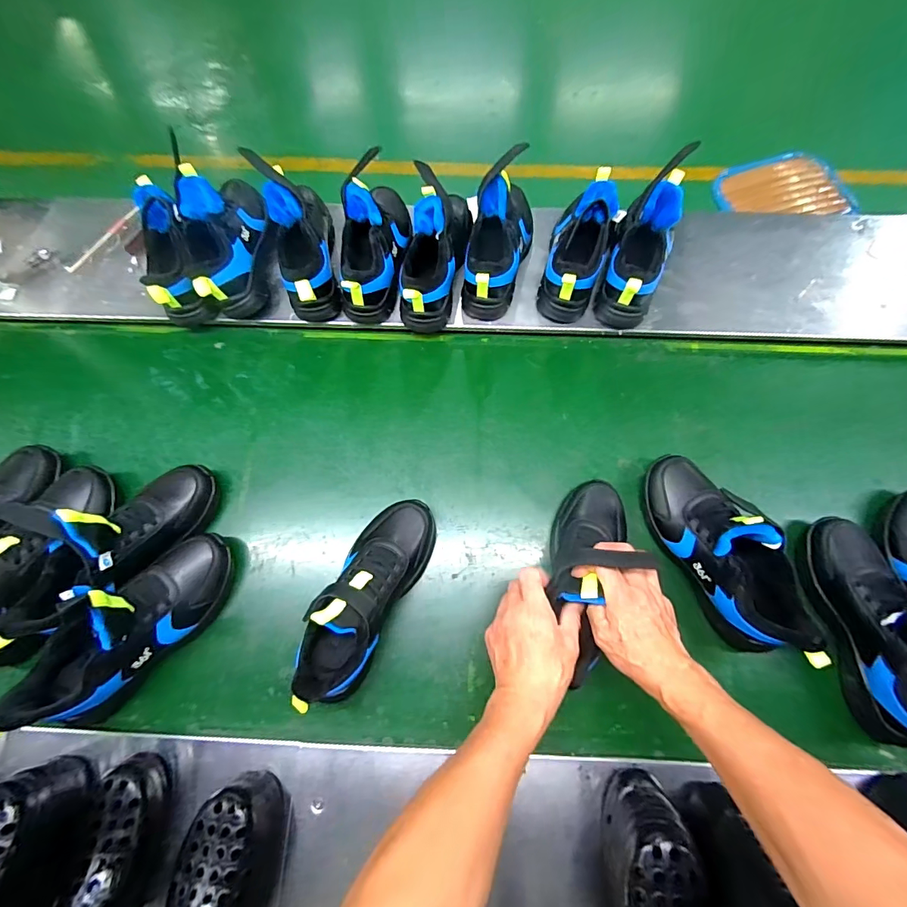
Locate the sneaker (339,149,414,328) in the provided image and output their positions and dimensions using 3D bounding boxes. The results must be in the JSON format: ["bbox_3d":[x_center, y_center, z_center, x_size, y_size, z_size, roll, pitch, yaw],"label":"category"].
[{"bbox_3d":[-0.118,-0.325,0.642,0.084,0.138,0.225,5,71,1],"label":"sneaker"}]

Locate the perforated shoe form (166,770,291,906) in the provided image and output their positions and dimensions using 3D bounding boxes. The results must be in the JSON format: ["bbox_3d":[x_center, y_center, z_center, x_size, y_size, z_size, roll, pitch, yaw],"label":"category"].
[{"bbox_3d":[-0.222,0.411,0.431,0.090,0.129,0.130,14,71,4],"label":"perforated shoe form"}]

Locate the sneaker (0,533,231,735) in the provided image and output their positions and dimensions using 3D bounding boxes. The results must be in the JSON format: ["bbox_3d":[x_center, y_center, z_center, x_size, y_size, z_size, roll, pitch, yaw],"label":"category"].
[{"bbox_3d":[-0.383,0.201,0.507,0.091,0.152,0.245,42,75,12],"label":"sneaker"}]

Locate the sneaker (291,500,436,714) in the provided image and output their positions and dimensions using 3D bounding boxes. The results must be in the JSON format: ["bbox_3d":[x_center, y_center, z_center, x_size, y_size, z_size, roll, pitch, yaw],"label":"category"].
[{"bbox_3d":[-0.105,0.169,0.527,0.086,0.123,0.247,26,64,7],"label":"sneaker"}]

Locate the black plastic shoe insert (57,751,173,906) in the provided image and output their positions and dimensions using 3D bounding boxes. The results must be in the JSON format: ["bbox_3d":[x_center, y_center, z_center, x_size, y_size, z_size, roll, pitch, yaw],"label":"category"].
[{"bbox_3d":[-0.343,0.403,0.443,0.039,0.093,0.143,1,71,-1],"label":"black plastic shoe insert"}]

